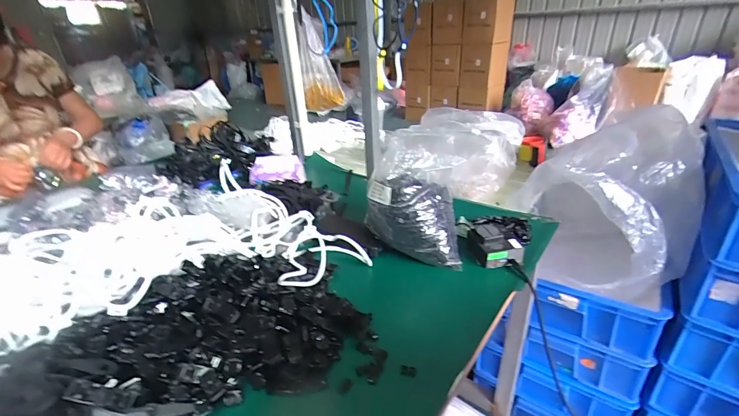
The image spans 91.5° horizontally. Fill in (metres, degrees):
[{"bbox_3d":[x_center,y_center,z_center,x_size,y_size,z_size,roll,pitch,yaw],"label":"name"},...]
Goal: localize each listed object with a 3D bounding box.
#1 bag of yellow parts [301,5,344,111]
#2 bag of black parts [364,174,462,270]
[{"bbox_3d":[-0.146,-0.426,1.073,0.108,0.269,0.102,-7,27,-8],"label":"bag of yellow parts"},{"bbox_3d":[0.075,0.024,0.627,0.155,0.159,0.083,-3,26,0],"label":"bag of black parts"}]

